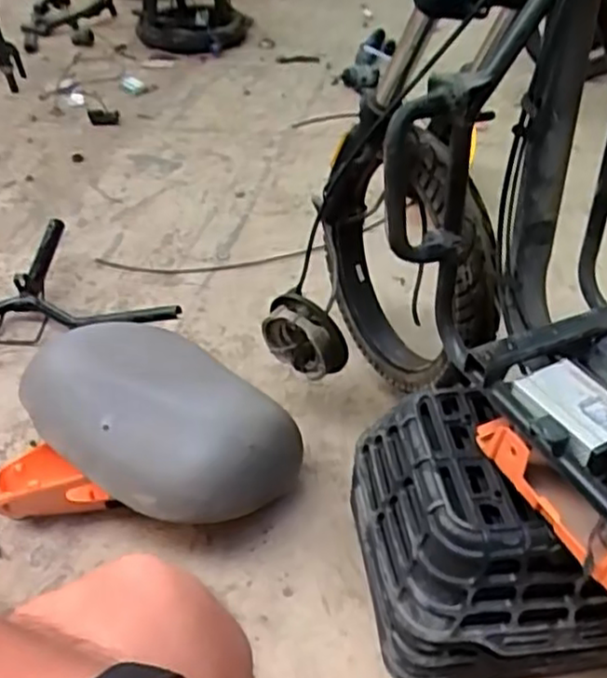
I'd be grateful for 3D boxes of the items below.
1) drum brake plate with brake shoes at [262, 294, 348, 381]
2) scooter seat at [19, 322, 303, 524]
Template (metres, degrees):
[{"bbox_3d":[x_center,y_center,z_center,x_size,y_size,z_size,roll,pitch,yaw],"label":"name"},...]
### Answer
[{"bbox_3d":[0.000,-0.001,0.900,0.110,0.105,0.045,28,47,26],"label":"drum brake plate with brake shoes"},{"bbox_3d":[-0.177,0.092,0.836,0.332,0.100,0.221,28,47,27],"label":"scooter seat"}]

